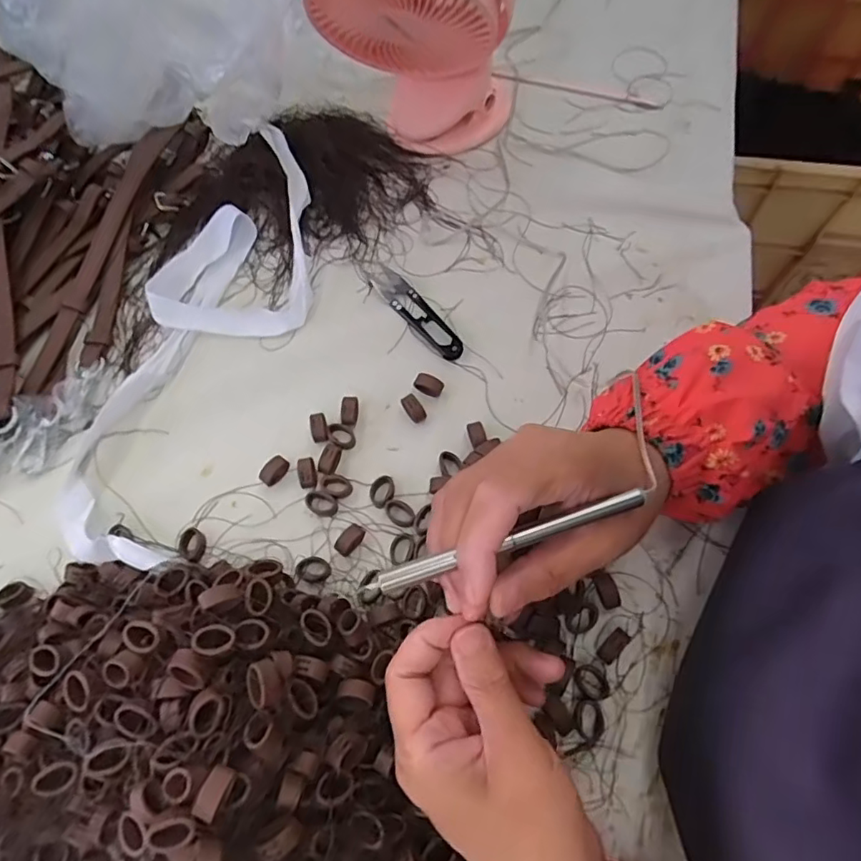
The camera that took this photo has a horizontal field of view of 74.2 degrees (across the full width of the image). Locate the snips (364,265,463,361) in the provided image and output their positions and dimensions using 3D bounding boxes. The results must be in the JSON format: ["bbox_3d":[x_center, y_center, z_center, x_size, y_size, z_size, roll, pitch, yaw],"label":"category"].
[{"bbox_3d":[-0.014,-0.096,0.445,0.022,0.006,0.111,-39,71,-13],"label":"snips"}]

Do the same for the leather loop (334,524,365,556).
[{"bbox_3d":[-0.052,0.071,0.368,0.011,0.011,0.021,39,74,17],"label":"leather loop"}]

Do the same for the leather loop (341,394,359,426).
[{"bbox_3d":[-0.058,-0.015,0.410,0.011,0.011,0.024,-1,67,2],"label":"leather loop"}]

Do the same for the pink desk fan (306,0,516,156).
[{"bbox_3d":[-0.003,-0.300,0.432,0.132,0.230,0.097,26,92,13],"label":"pink desk fan"}]

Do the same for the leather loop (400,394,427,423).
[{"bbox_3d":[-0.012,-0.016,0.408,0.011,0.013,0.020,-28,69,-9],"label":"leather loop"}]

